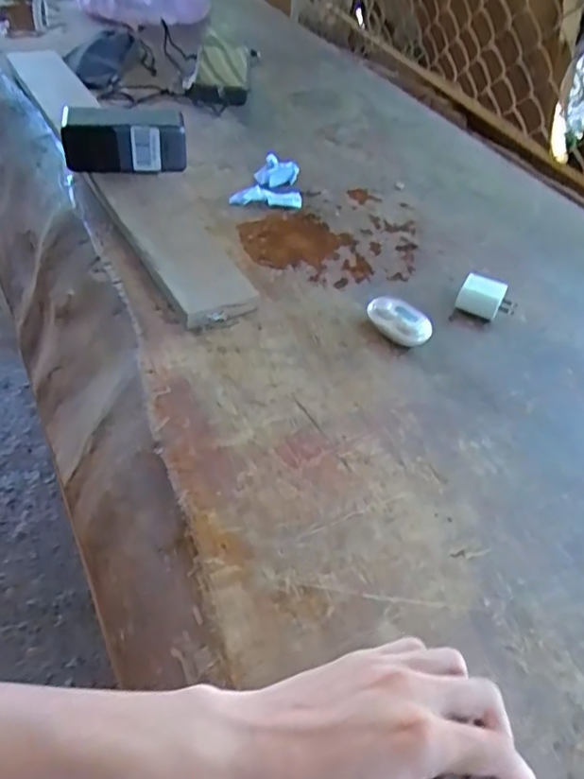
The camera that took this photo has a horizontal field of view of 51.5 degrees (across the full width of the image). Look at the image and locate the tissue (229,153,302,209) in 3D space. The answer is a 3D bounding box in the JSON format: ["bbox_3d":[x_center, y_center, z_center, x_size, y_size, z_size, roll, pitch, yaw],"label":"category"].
[{"bbox_3d":[-0.029,-0.247,0.718,0.080,0.031,0.070,4,45,-4],"label":"tissue"}]

